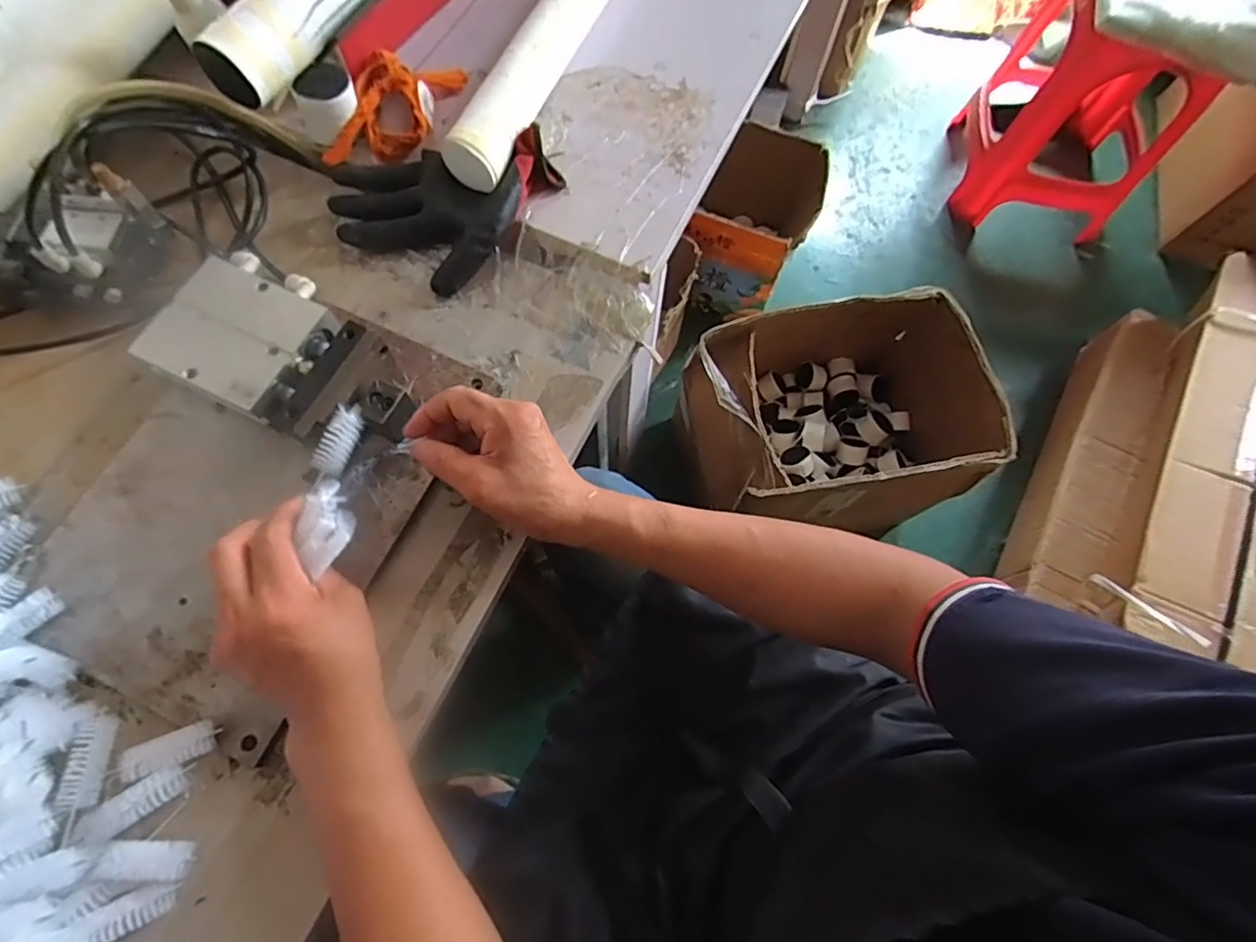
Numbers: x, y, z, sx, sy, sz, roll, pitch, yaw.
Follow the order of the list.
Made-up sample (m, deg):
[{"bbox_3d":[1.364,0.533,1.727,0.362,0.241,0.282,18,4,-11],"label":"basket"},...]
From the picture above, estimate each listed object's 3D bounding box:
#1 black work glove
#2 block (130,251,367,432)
[{"bbox_3d":[-0.151,-0.227,0.511,0.193,0.047,0.129,-22,73,-9],"label":"black work glove"},{"bbox_3d":[-0.280,-0.100,0.455,0.137,0.040,0.118,26,72,7],"label":"block"}]

